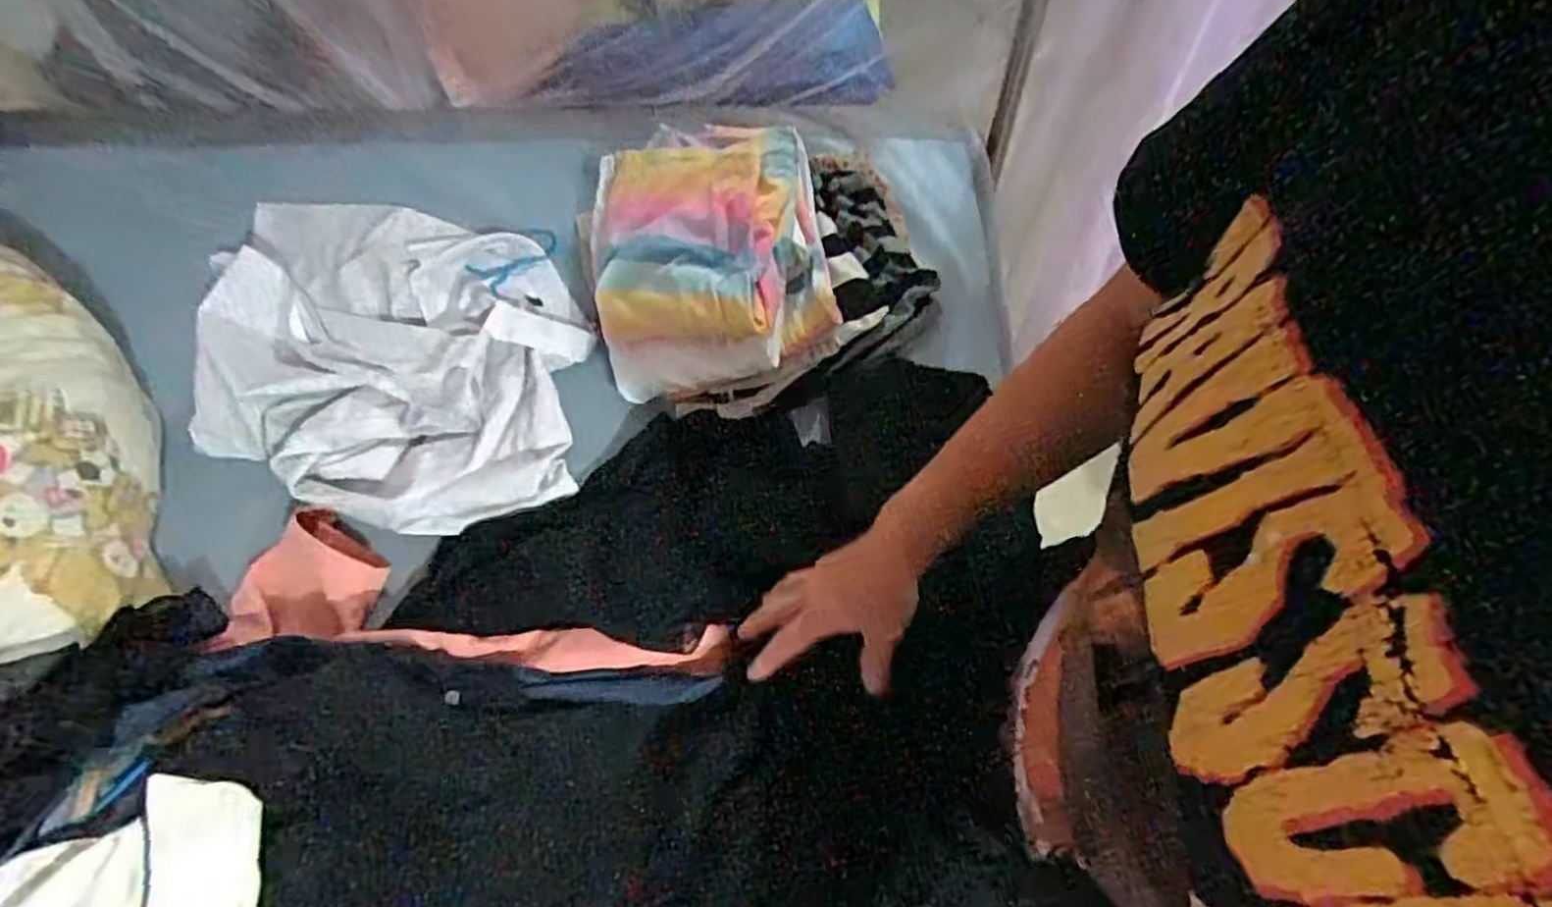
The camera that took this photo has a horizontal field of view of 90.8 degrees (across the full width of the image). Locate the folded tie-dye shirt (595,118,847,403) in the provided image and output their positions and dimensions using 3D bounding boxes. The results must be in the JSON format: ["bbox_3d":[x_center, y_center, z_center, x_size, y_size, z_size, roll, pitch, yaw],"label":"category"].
[{"bbox_3d":[-0.067,-0.206,0.756,0.228,0.103,0.276,-10,62,-2],"label":"folded tie-dye shirt"}]

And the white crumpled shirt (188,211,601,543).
[{"bbox_3d":[-0.406,-0.115,0.788,0.473,0.076,0.359,13,63,10],"label":"white crumpled shirt"}]

